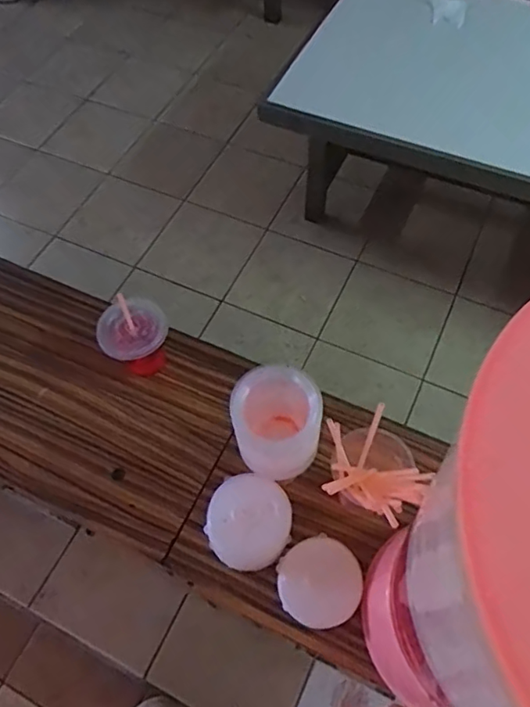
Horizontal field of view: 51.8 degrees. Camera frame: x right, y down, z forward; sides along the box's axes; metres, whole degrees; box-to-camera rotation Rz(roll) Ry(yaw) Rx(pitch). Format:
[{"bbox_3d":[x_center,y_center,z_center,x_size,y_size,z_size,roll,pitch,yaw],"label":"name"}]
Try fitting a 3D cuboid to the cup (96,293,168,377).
[{"bbox_3d":[-0.172,-0.018,0.751,0.088,0.106,0.085,-1,61,2],"label":"cup"}]

